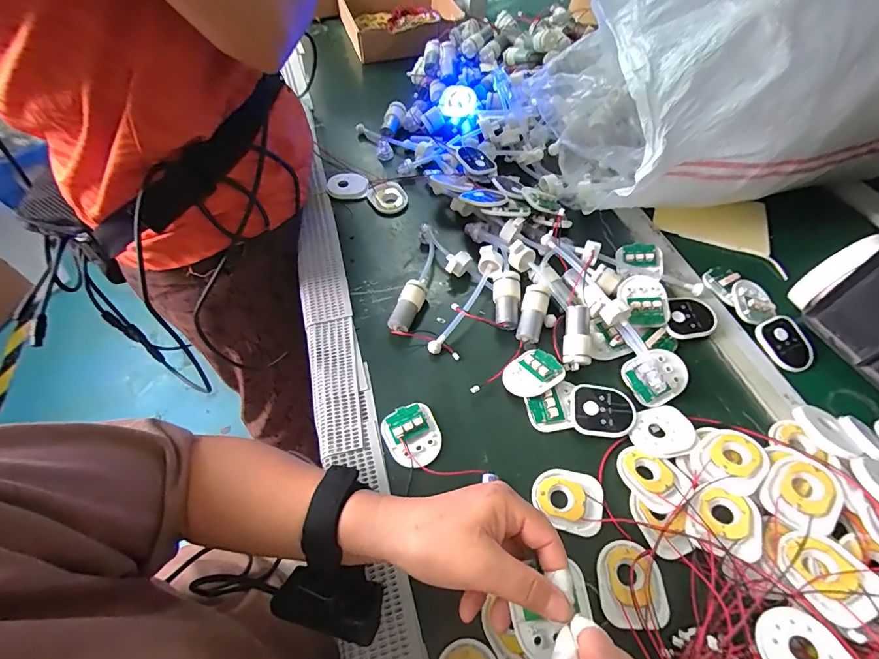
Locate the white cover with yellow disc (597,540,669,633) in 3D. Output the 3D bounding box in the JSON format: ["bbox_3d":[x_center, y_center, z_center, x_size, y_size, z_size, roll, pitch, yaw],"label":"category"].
[{"bbox_3d":[0.148,0.198,0.320,0.048,0.008,0.058,-1,57,-1],"label":"white cover with yellow disc"}]

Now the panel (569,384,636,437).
[{"bbox_3d":[0.155,0.077,0.391,0.056,0.008,0.050,2,57,1],"label":"panel"}]

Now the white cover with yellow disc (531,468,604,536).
[{"bbox_3d":[0.110,0.147,0.354,0.057,0.007,0.048,11,58,7],"label":"white cover with yellow disc"}]

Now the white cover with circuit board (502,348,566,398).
[{"bbox_3d":[0.093,0.044,0.416,0.058,0.012,0.047,-32,51,-9],"label":"white cover with circuit board"}]

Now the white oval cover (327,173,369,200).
[{"bbox_3d":[-0.130,-0.205,0.587,0.057,0.012,0.041,-2,57,-2],"label":"white oval cover"}]

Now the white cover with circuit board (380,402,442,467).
[{"bbox_3d":[-0.025,0.098,0.385,0.049,0.008,0.056,-23,60,-15],"label":"white cover with circuit board"}]

